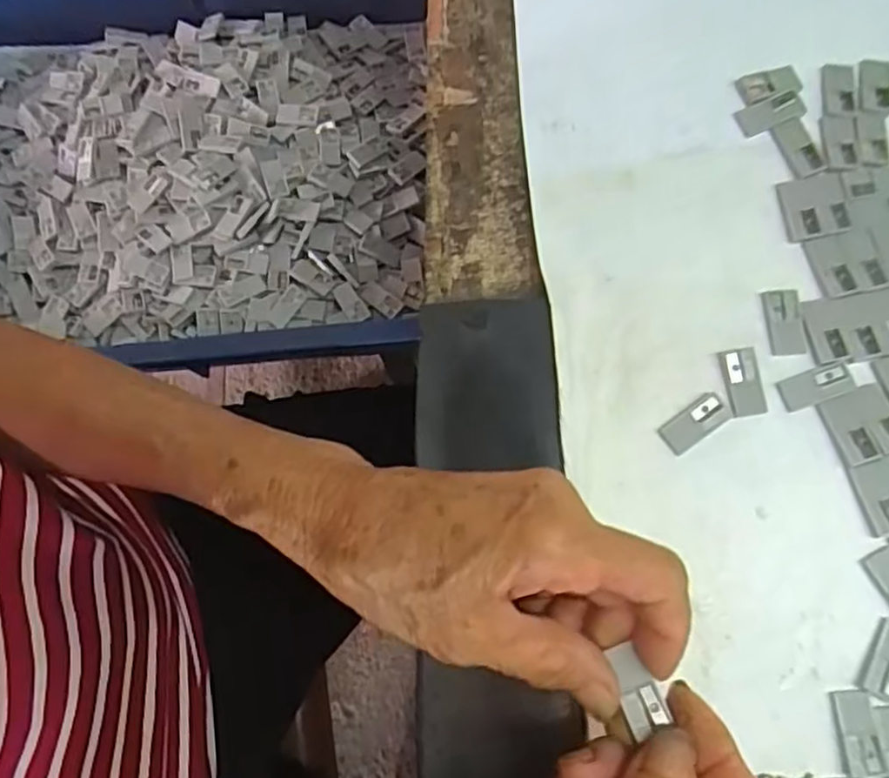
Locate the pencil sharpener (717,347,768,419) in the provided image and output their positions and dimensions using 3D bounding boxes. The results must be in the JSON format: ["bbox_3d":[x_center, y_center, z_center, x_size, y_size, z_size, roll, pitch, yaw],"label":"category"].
[{"bbox_3d":[0.123,-0.003,0.284,0.015,0.004,0.028,-8,75,0],"label":"pencil sharpener"}]

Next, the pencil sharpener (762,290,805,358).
[{"bbox_3d":[0.142,-0.028,0.290,0.015,0.004,0.028,-3,75,1],"label":"pencil sharpener"}]

